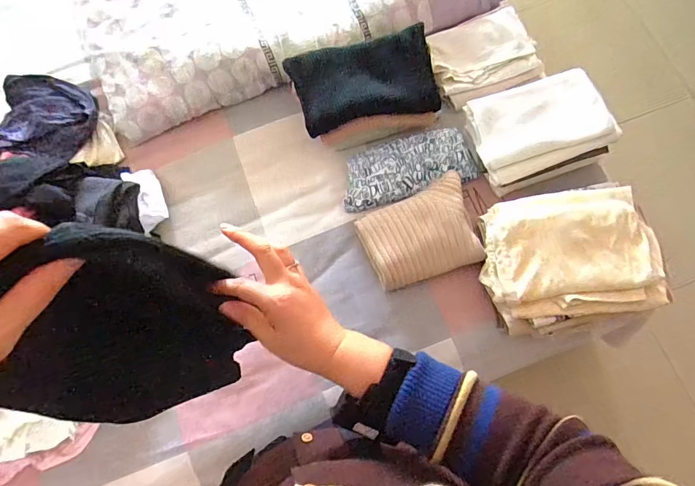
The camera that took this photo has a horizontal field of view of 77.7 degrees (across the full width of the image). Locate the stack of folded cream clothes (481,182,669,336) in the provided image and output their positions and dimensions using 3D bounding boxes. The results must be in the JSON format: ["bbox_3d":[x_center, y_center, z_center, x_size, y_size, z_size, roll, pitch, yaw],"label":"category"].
[{"bbox_3d":[0.417,0.023,0.826,0.303,0.092,0.255,-13,73,-2],"label":"stack of folded cream clothes"}]

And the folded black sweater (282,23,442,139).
[{"bbox_3d":[0.035,-0.339,0.918,0.290,0.032,0.169,-14,106,3],"label":"folded black sweater"}]

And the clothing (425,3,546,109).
[{"bbox_3d":[0.307,-0.431,1.015,0.221,0.095,0.200,-22,74,-4],"label":"clothing"}]

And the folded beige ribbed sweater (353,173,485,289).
[{"bbox_3d":[0.145,-0.026,0.883,0.227,0.036,0.196,-17,73,-3],"label":"folded beige ribbed sweater"}]

